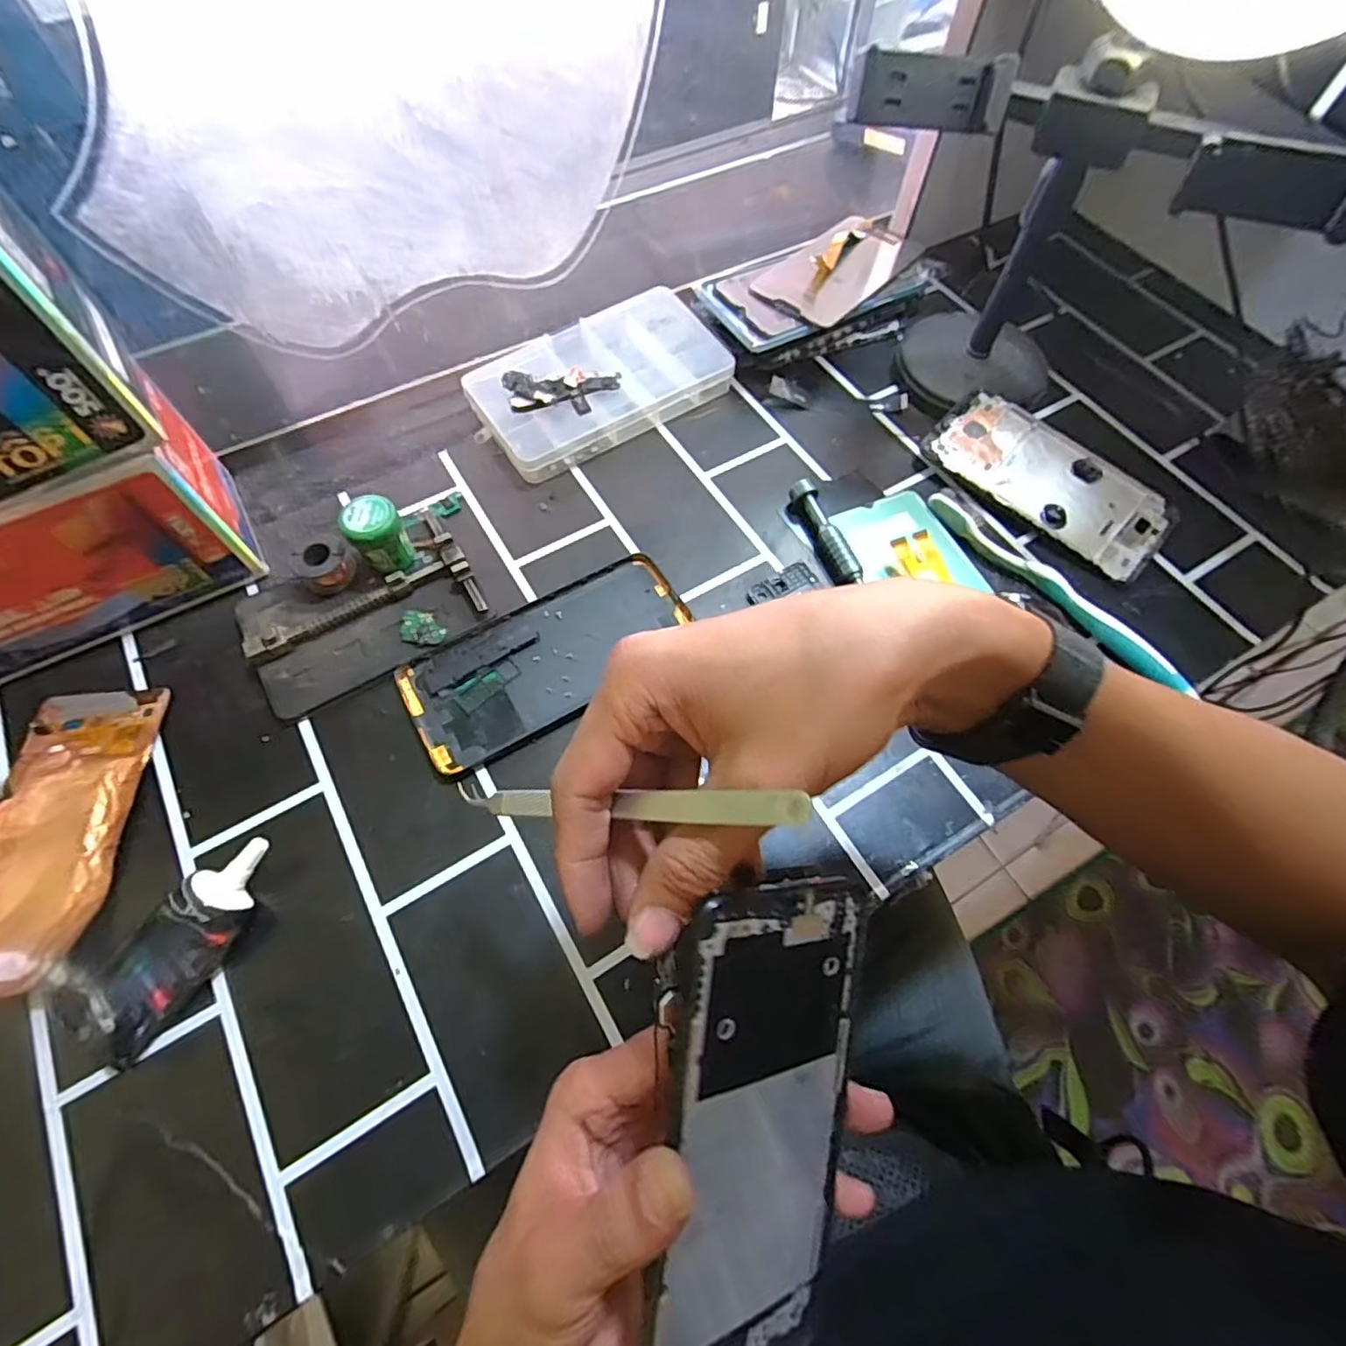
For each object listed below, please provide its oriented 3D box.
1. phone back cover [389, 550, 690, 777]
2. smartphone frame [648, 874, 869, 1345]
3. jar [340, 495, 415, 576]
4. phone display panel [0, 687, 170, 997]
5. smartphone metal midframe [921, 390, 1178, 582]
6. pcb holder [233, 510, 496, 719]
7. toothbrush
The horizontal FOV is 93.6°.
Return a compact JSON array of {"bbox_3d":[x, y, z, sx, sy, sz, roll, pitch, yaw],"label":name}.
[{"bbox_3d":[-0.069,-0.010,0.360,0.163,0.004,0.074,-30,67,-15],"label":"phone back cover"},{"bbox_3d":[0.029,0.145,0.200,0.070,0.007,0.155,7,89,-35],"label":"smartphone frame"},{"bbox_3d":[-0.170,-0.077,0.373,0.029,0.050,0.030,0,63,-1],"label":"jar"},{"bbox_3d":[-0.309,0.077,0.316,0.067,0.015,0.150,-5,63,-3],"label":"phone display panel"},{"bbox_3d":[0.246,-0.127,0.414,0.155,0.005,0.074,42,80,14],"label":"smartphone metal midframe"},{"bbox_3d":[-0.181,-0.037,0.368,0.127,0.019,0.085,-27,67,-14],"label":"pcb holder"},{"bbox_3d":[0.227,-0.053,0.382,0.020,0.016,0.175,-35,69,-17],"label":"toothbrush"}]

